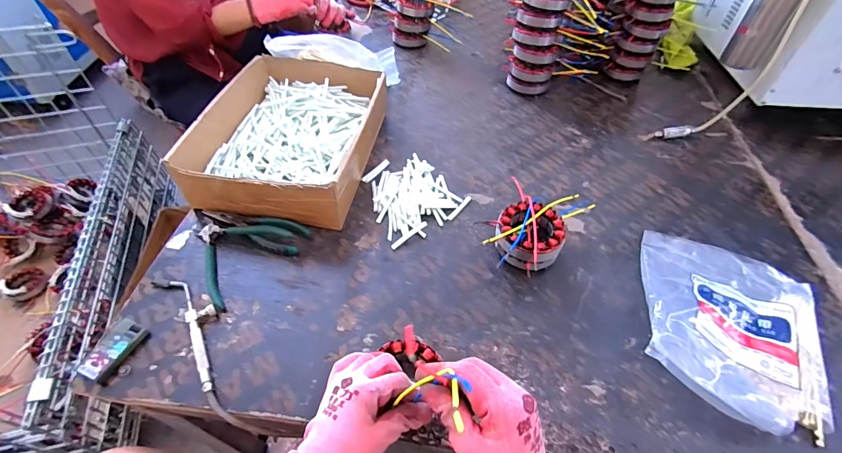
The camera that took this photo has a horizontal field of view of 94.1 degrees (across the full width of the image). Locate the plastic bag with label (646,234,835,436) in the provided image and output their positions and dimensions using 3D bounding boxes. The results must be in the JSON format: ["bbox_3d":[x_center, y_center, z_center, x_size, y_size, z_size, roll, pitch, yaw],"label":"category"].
[{"bbox_3d":[0.378,0.104,0.472,0.198,0.061,0.248,22,53,15],"label":"plastic bag with label"}]

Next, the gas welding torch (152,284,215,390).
[{"bbox_3d":[-0.265,0.113,0.462,0.045,0.013,0.171,-32,58,-25],"label":"gas welding torch"}]

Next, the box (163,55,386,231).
[{"bbox_3d":[-0.201,-0.157,0.645,0.239,0.089,0.333,8,51,5],"label":"box"}]

